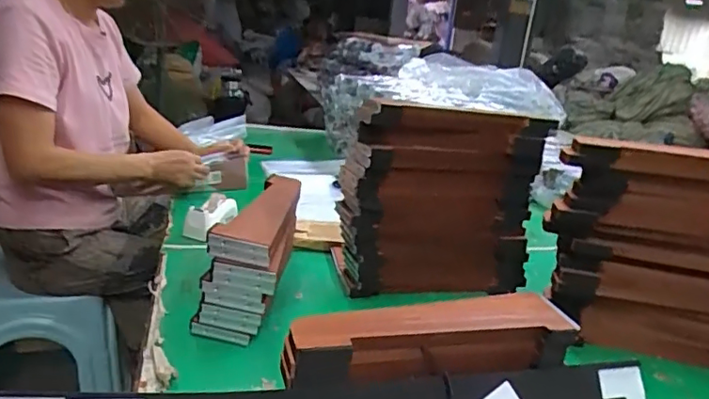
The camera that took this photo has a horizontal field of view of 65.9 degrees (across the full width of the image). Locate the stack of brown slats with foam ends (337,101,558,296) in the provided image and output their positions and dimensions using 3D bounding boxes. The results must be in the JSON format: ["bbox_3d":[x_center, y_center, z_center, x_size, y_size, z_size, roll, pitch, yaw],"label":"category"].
[{"bbox_3d":[0.137,0.004,0.869,0.312,0.287,0.073,1,19,-18],"label":"stack of brown slats with foam ends"}]

